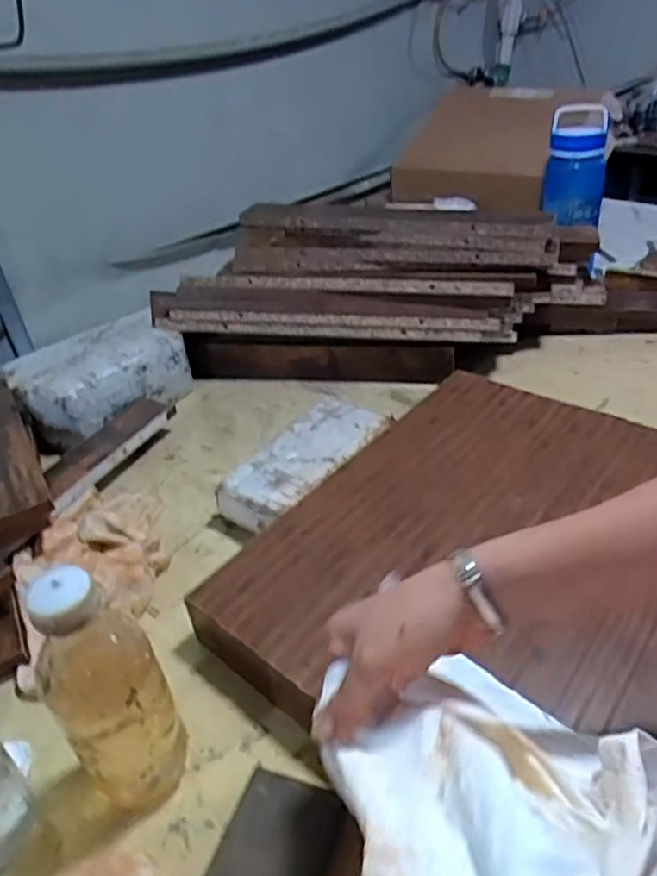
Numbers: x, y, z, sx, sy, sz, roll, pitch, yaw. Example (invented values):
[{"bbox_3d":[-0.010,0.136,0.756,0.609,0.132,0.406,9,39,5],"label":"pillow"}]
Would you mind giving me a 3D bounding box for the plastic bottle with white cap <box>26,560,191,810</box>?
[{"bbox_3d":[-0.152,0.171,0.448,0.078,0.209,0.069,-23,37,-22],"label":"plastic bottle with white cap"}]

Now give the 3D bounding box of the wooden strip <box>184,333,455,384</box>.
[{"bbox_3d":[-0.021,-0.118,0.980,0.396,0.080,0.023,3,35,15],"label":"wooden strip"}]

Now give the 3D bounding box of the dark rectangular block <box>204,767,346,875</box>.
[{"bbox_3d":[-0.035,0.277,0.427,0.072,0.031,0.100,8,37,21],"label":"dark rectangular block"}]

